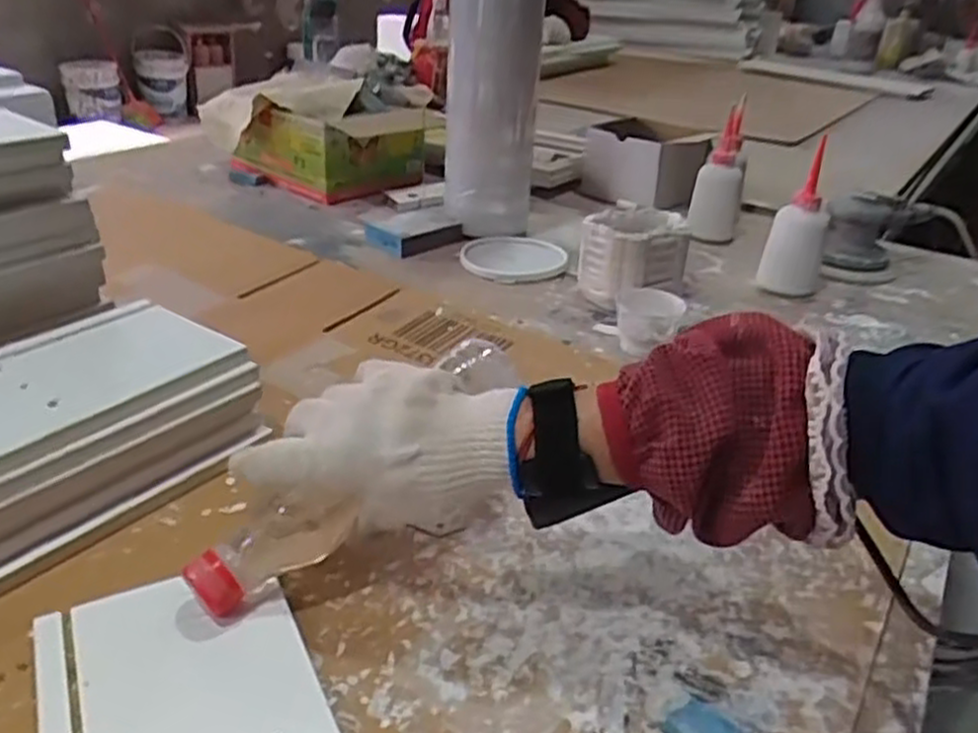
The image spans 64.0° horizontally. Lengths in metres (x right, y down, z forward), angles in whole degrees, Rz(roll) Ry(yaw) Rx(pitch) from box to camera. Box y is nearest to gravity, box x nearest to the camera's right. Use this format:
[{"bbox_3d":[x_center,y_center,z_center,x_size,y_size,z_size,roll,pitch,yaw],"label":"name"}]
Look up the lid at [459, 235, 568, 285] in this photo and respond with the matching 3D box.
[{"bbox_3d":[0.034,-0.128,0.925,0.116,0.020,0.114,3,29,-2],"label":"lid"}]

